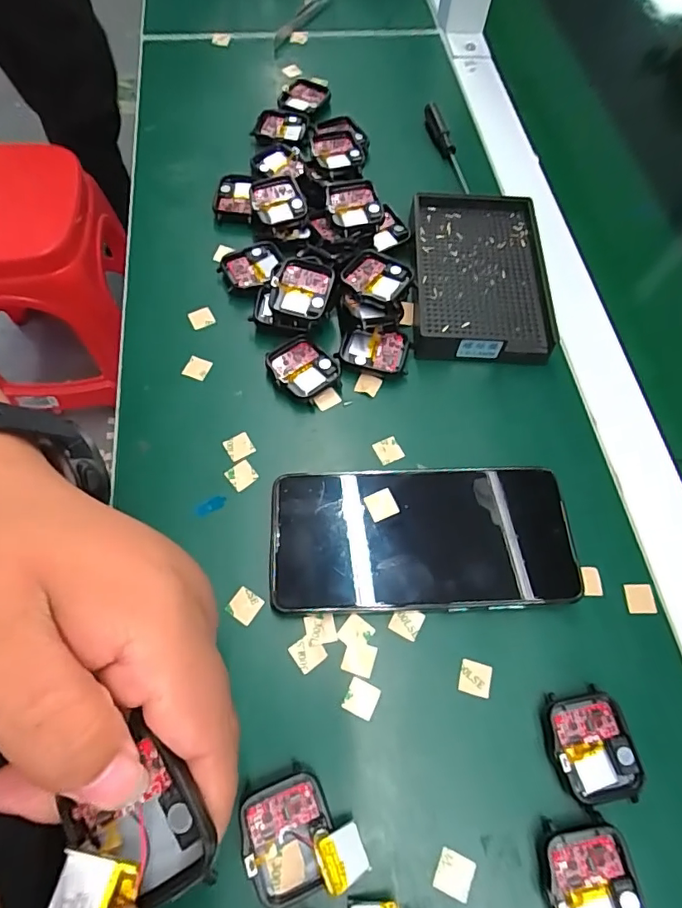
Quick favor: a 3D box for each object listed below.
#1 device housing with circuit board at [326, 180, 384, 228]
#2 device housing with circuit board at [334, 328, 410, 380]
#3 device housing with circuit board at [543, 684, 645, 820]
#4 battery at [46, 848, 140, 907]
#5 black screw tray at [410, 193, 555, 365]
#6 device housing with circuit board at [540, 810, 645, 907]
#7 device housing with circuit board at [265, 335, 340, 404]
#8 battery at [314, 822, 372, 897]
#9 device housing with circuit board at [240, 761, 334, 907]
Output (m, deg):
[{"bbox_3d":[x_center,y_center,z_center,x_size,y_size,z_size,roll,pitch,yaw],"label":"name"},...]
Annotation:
[{"bbox_3d":[0.009,-0.176,0.359,0.038,0.007,0.043,-7,65,-5],"label":"device housing with circuit board"},{"bbox_3d":[0.022,-0.067,0.340,0.044,0.009,0.034,6,64,1],"label":"device housing with circuit board"},{"bbox_3d":[0.118,0.140,0.243,0.039,0.010,0.047,-9,65,-6],"label":"device housing with circuit board"},{"bbox_3d":[-0.066,0.117,0.133,0.020,0.004,0.019,12,65,4],"label":"battery"},{"bbox_3d":[0.099,-0.129,0.365,0.094,0.019,0.137,3,64,0],"label":"black screw tray"},{"bbox_3d":[0.107,0.186,0.220,0.039,0.012,0.047,-9,65,-6],"label":"device housing with circuit board"},{"bbox_3d":[-0.025,-0.054,0.333,0.043,0.013,0.038,40,70,16],"label":"device housing with circuit board"},{"bbox_3d":[0.001,0.170,0.216,0.021,0.005,0.019,-8,60,-34],"label":"battery"},{"bbox_3d":[-0.022,0.168,0.224,0.037,0.014,0.044,-21,67,-11],"label":"device housing with circuit board"}]

